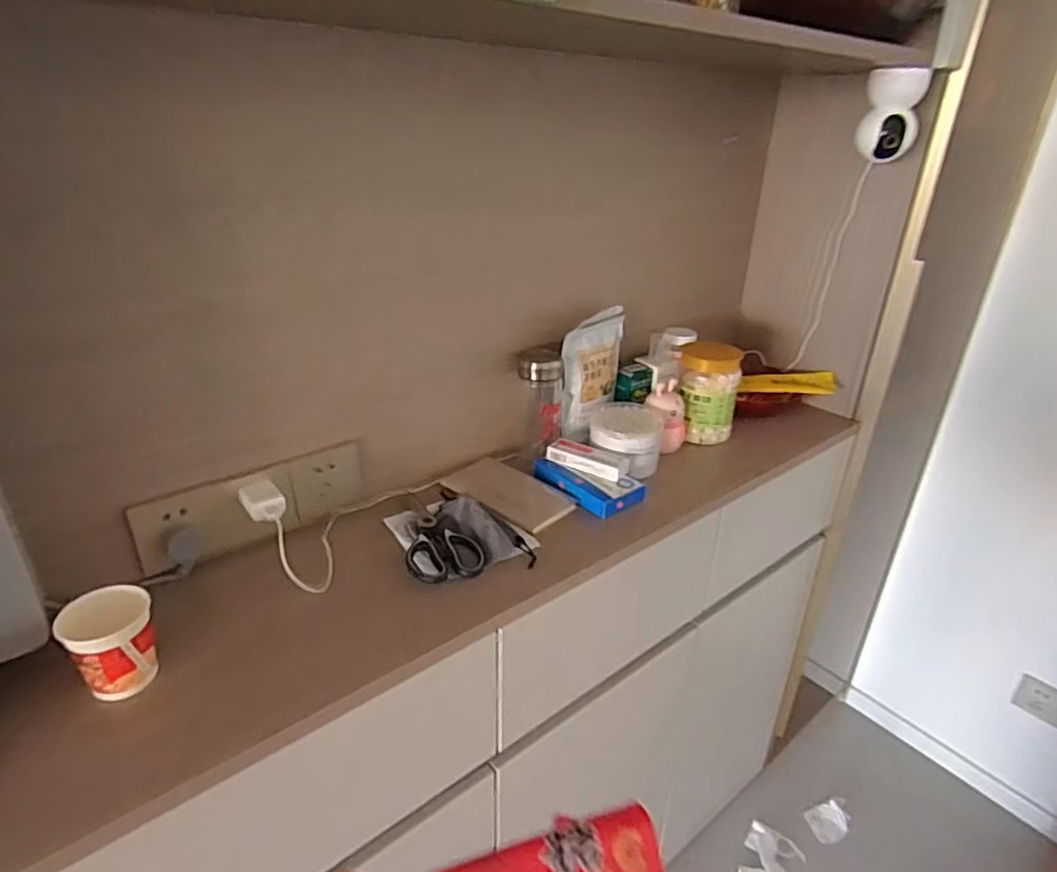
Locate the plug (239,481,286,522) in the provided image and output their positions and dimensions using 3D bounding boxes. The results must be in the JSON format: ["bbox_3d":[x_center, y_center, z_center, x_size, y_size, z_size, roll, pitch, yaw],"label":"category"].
[{"bbox_3d":[-0.300,0.077,0.718,0.043,0.029,0.050,-14,31,-28],"label":"plug"}]

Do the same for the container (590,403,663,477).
[{"bbox_3d":[0.146,0.003,0.954,0.115,0.068,0.115,1,27,-1],"label":"container"}]

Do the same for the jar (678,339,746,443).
[{"bbox_3d":[0.291,-0.072,1.035,0.093,0.145,0.078,6,27,10],"label":"jar"}]

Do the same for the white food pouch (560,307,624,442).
[{"bbox_3d":[0.101,-0.095,0.982,0.045,0.180,0.141,16,30,26],"label":"white food pouch"}]

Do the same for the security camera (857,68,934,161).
[{"bbox_3d":[0.514,-0.454,0.897,0.073,0.113,0.070,15,30,25],"label":"security camera"}]

